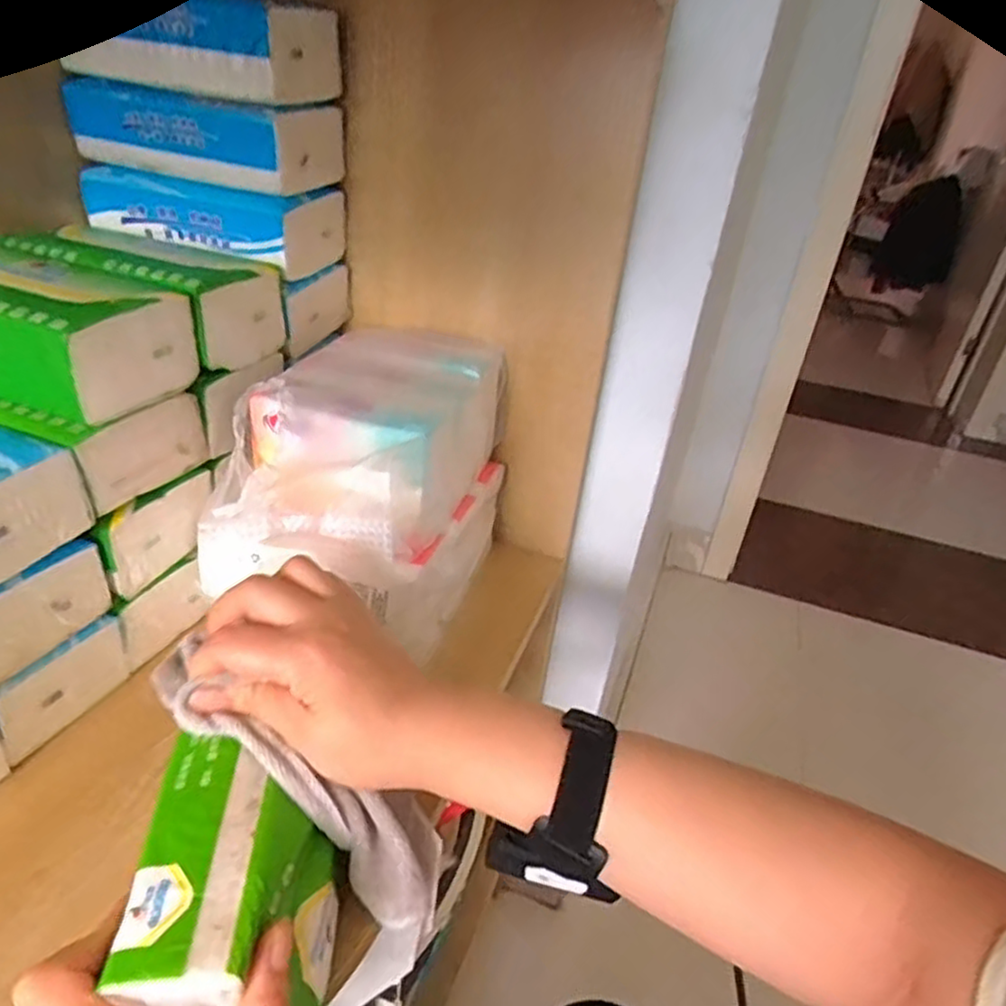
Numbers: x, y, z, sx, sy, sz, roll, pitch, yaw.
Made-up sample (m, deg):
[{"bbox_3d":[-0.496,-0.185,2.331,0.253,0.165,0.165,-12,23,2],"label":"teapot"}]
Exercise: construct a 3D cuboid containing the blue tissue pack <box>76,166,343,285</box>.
[{"bbox_3d":[-0.221,-0.224,0.539,0.173,0.051,0.084,14,30,12],"label":"blue tissue pack"}]

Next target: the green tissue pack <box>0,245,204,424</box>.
[{"bbox_3d":[-0.283,-0.106,0.410,0.165,0.059,0.088,15,30,13],"label":"green tissue pack"}]

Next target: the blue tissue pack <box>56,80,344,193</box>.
[{"bbox_3d":[-0.212,-0.271,0.510,0.165,0.053,0.092,17,31,16],"label":"blue tissue pack"}]

